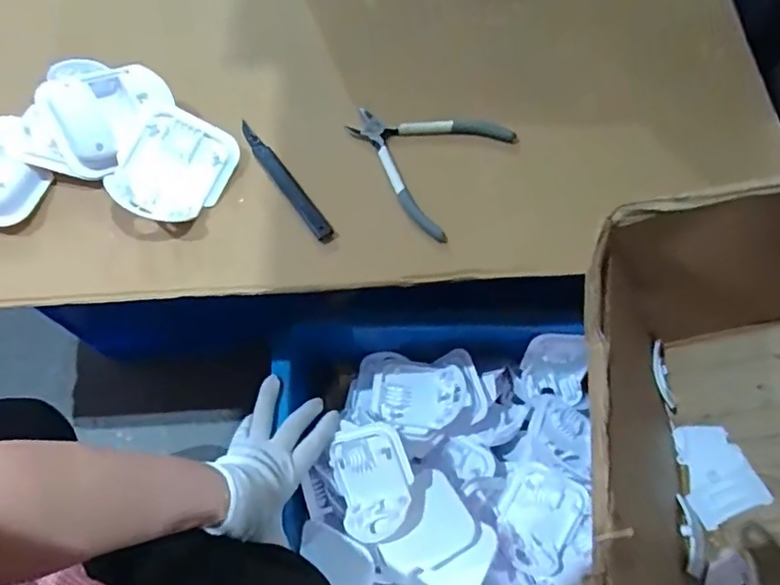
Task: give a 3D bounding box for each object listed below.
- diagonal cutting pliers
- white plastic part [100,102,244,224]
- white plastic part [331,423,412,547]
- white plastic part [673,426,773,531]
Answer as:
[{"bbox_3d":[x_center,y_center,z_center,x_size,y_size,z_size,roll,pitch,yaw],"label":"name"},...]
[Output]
[{"bbox_3d":[0.027,-0.129,0.524,0.134,0.021,0.126,31,71,13],"label":"diagonal cutting pliers"},{"bbox_3d":[-0.190,-0.110,0.502,0.087,0.025,0.098,34,81,-8],"label":"white plastic part"},{"bbox_3d":[-0.021,0.188,0.581,0.084,0.026,0.107,-26,83,21],"label":"white plastic part"},{"bbox_3d":[0.298,0.166,0.533,0.062,0.007,0.084,-31,64,14],"label":"white plastic part"}]

